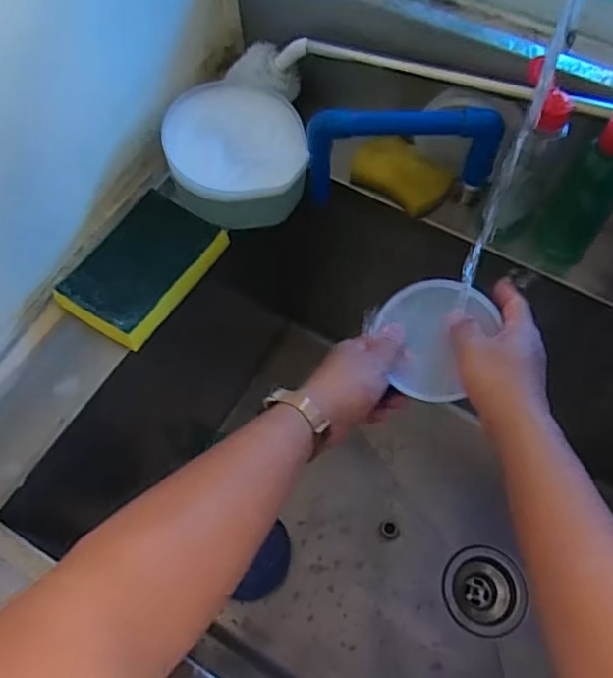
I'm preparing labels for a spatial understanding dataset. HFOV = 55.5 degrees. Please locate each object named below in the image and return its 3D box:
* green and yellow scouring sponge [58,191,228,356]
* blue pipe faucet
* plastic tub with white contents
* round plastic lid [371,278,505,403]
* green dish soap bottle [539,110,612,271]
[{"bbox_3d":[-0.159,-0.071,0.561,0.094,0.033,0.148,29,67,14],"label":"green and yellow scouring sponge"},{"bbox_3d":[0.097,-0.179,0.570,0.184,0.113,0.027,-6,64,-2],"label":"blue pipe faucet"},{"bbox_3d":[-0.075,-0.194,0.617,0.141,0.080,0.131,-12,64,-5],"label":"plastic tub with white contents"},{"bbox_3d":[0.117,-0.001,0.505,0.103,0.012,0.103,-16,74,13],"label":"round plastic lid"},{"bbox_3d":[0.257,-0.132,0.533,0.048,0.156,0.041,20,65,10],"label":"green dish soap bottle"}]

